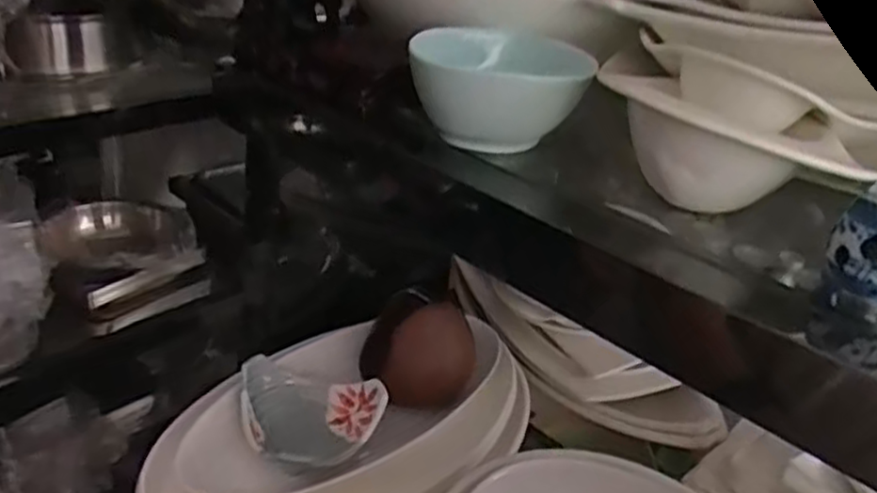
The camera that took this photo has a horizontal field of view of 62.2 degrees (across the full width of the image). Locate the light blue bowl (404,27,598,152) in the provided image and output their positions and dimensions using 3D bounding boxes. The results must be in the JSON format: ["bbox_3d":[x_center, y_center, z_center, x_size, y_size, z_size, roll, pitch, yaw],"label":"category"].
[{"bbox_3d":[0.035,-0.101,0.473,0.110,0.060,0.090,5,28,-4],"label":"light blue bowl"}]

